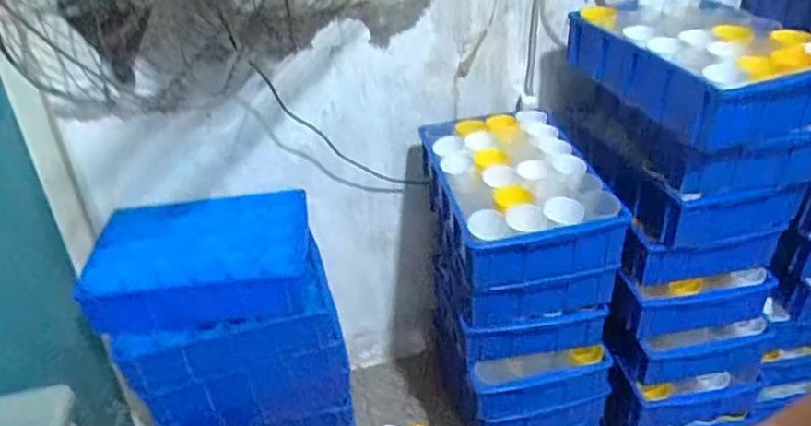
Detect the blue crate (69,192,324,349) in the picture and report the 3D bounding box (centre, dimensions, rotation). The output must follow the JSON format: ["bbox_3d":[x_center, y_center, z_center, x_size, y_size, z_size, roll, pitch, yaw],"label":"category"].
[{"bbox_3d":[-0.386,0.084,1.194,0.419,0.121,0.289,-9,36,-7],"label":"blue crate"}]

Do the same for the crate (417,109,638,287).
[{"bbox_3d":[0.207,-0.048,1.113,0.293,0.118,0.371,-9,36,-8],"label":"crate"}]

